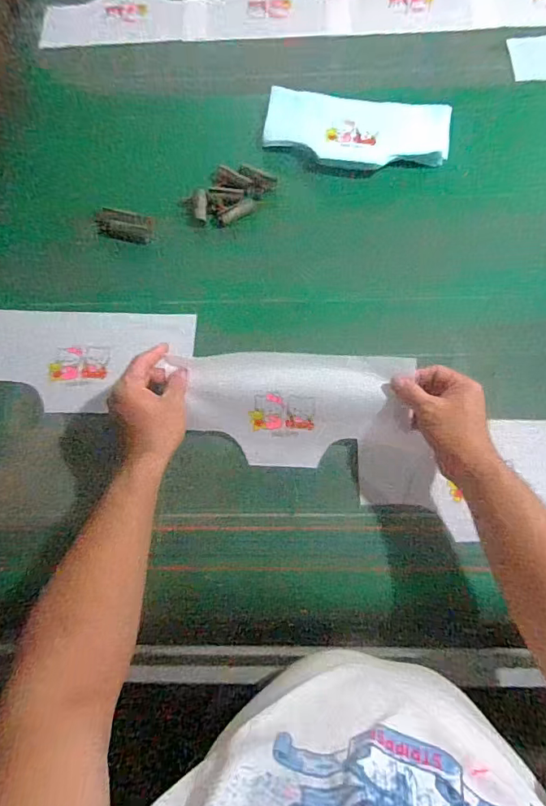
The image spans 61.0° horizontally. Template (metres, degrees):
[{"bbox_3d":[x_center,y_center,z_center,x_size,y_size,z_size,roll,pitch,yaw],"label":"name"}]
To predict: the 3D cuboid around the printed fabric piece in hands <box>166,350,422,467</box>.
[{"bbox_3d":[0.023,0.013,0.587,0.258,0.030,0.146,2,98,3],"label":"printed fabric piece in hands"}]

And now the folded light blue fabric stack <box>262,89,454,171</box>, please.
[{"bbox_3d":[0.133,-0.437,0.748,0.289,0.019,0.145,9,72,5],"label":"folded light blue fabric stack"}]

